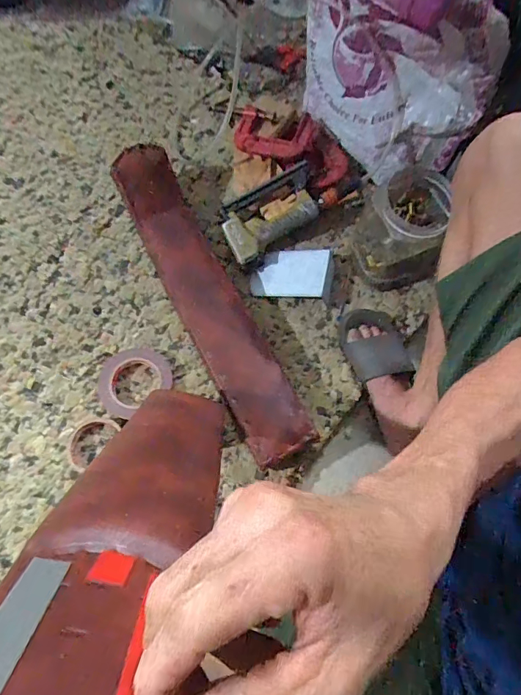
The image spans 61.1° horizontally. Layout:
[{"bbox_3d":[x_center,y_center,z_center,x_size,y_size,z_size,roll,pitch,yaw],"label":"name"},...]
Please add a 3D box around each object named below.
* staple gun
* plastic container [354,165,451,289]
[{"bbox_3d":[0.020,-0.242,0.799,0.185,0.067,0.125,-23,73,-9],"label":"staple gun"},{"bbox_3d":[0.234,-0.183,0.736,0.138,0.172,0.120,15,71,4],"label":"plastic container"}]

